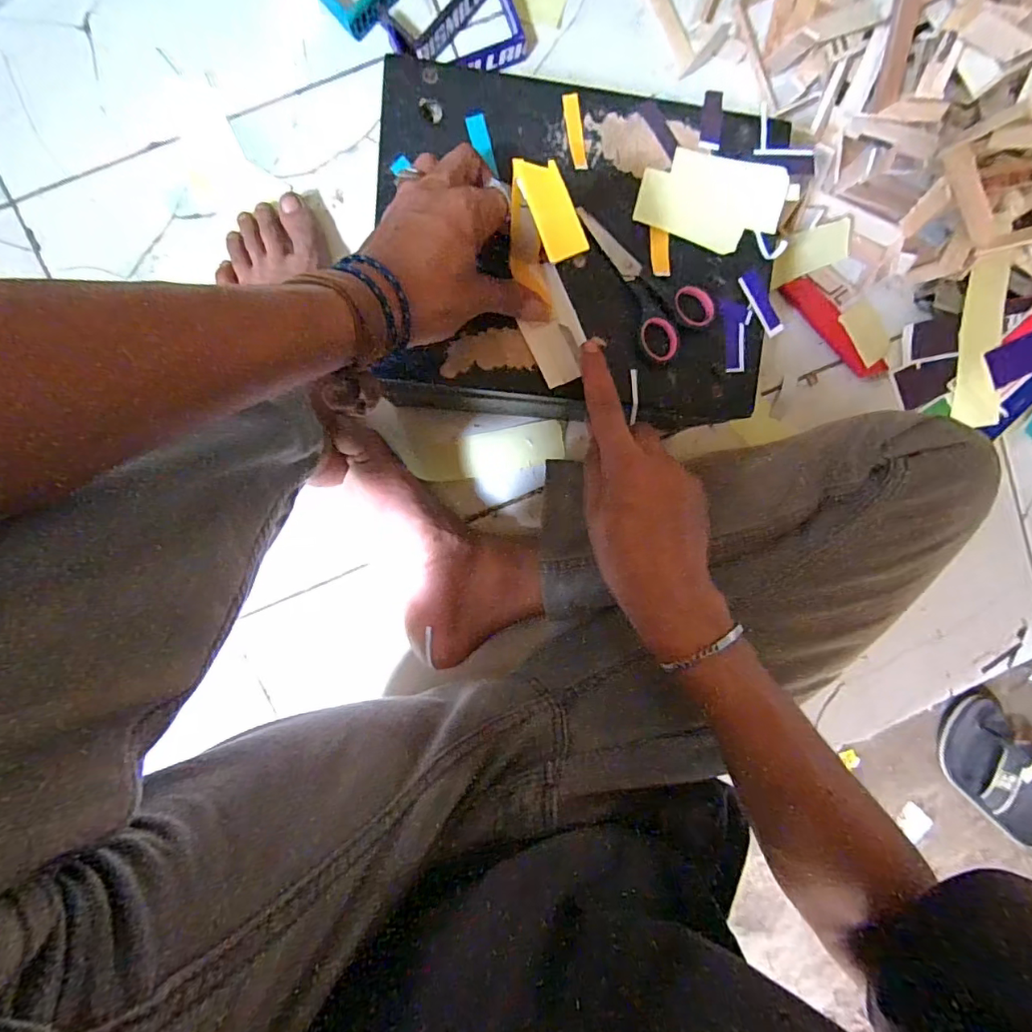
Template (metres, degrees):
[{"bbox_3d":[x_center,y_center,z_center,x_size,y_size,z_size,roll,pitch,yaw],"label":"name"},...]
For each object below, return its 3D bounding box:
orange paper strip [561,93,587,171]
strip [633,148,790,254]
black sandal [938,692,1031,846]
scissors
[{"bbox_3d":[0.039,-0.254,0.341,0.011,0.004,0.045,-11,97,-5],"label":"orange paper strip"},{"bbox_3d":[0.134,-0.218,0.355,0.098,0.008,0.059,10,95,-7],"label":"strip"},{"bbox_3d":[0.695,0.361,0.737,0.127,0.059,0.258,-45,98,0],"label":"black sandal"},{"bbox_3d":[0.090,-0.165,0.353,0.054,0.009,0.112,-30,98,-2],"label":"scissors"}]

